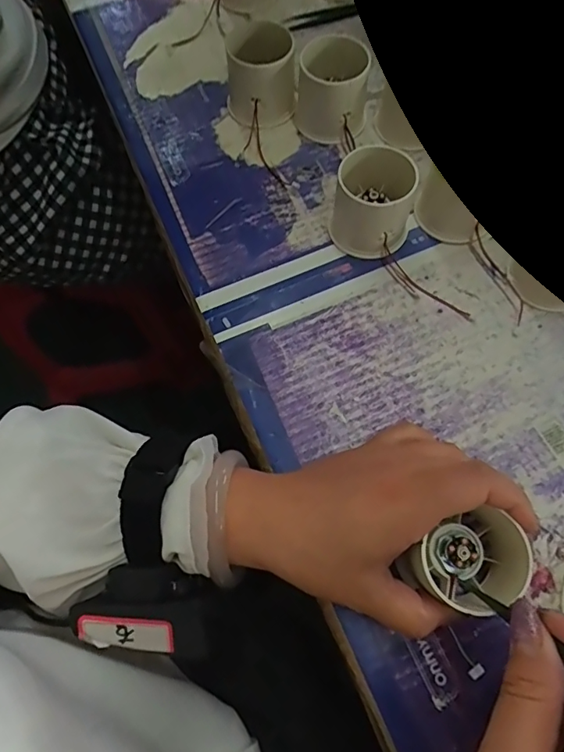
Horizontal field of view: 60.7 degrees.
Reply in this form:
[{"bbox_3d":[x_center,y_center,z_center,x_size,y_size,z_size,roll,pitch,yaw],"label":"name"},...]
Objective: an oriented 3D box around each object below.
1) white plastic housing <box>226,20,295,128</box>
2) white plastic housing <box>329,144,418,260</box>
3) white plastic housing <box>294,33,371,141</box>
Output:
[{"bbox_3d":[-0.017,-0.231,0.372,0.053,0.049,0.059,-9,70,-1],"label":"white plastic housing"},{"bbox_3d":[0.063,-0.118,0.329,0.053,0.047,0.061,12,71,7],"label":"white plastic housing"},{"bbox_3d":[0.038,-0.215,0.364,0.053,0.049,0.054,2,70,3],"label":"white plastic housing"}]

